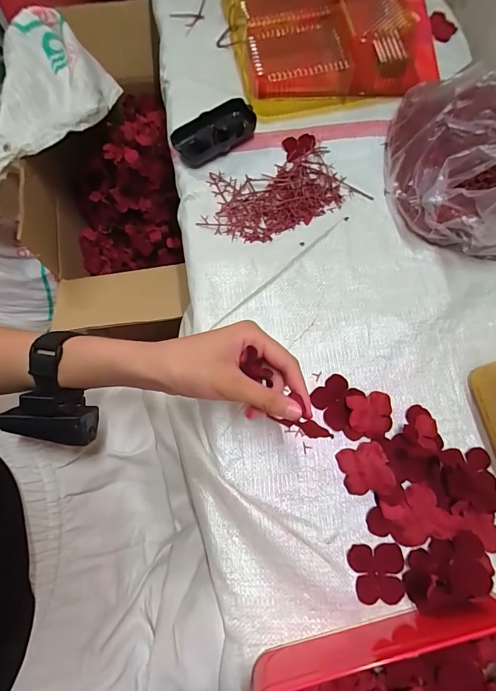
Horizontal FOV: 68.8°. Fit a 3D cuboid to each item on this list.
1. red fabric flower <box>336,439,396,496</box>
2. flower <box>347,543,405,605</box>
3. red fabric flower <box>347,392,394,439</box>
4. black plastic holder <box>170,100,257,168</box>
[{"bbox_3d":[0.116,0.121,0.354,0.046,0.016,0.046,-11,74,-2],"label":"red fabric flower"},{"bbox_3d":[0.120,0.212,0.336,0.049,0.004,0.047,-2,66,-2],"label":"flower"},{"bbox_3d":[0.124,0.070,0.367,0.046,0.021,0.046,0,73,1],"label":"red fabric flower"},{"bbox_3d":[-0.043,-0.280,0.474,0.115,0.028,0.053,-37,76,-9],"label":"black plastic holder"}]

